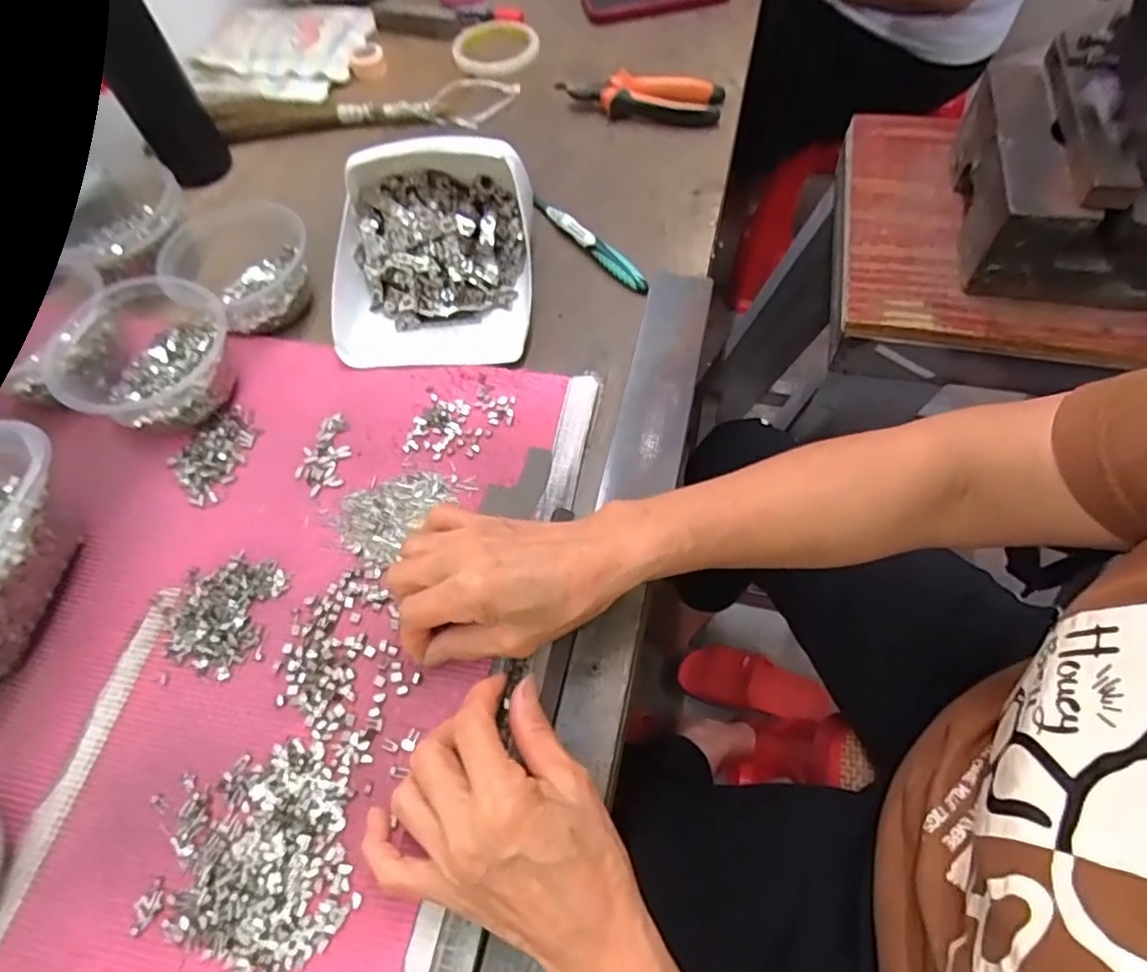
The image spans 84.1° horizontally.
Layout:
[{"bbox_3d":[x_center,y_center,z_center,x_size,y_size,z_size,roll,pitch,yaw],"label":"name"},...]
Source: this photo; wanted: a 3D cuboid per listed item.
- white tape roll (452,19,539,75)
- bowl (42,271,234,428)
[{"bbox_3d":[-0.089,-0.502,0.724,0.094,0.011,0.094,-2,60,4],"label":"white tape roll"},{"bbox_3d":[-0.312,-0.093,0.464,0.124,0.061,0.112,17,64,13],"label":"bowl"}]

